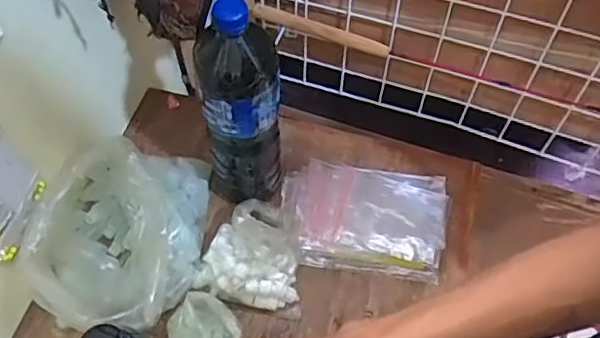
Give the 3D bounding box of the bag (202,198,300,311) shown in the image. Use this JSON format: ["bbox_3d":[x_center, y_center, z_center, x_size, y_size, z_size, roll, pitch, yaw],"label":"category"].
[{"bbox_3d":[-0.057,0.095,0.696,0.103,0.077,0.126,-1,58,-1],"label":"bag"}]

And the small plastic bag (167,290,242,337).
[{"bbox_3d":[-0.108,0.181,0.644,0.070,0.049,0.073,-39,66,-22],"label":"small plastic bag"}]

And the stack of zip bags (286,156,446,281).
[{"bbox_3d":[0.082,0.062,0.748,0.207,0.022,0.142,8,59,5],"label":"stack of zip bags"}]

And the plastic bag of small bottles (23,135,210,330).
[{"bbox_3d":[-0.201,0.069,0.670,0.163,0.105,0.230,1,58,0],"label":"plastic bag of small bottles"}]

